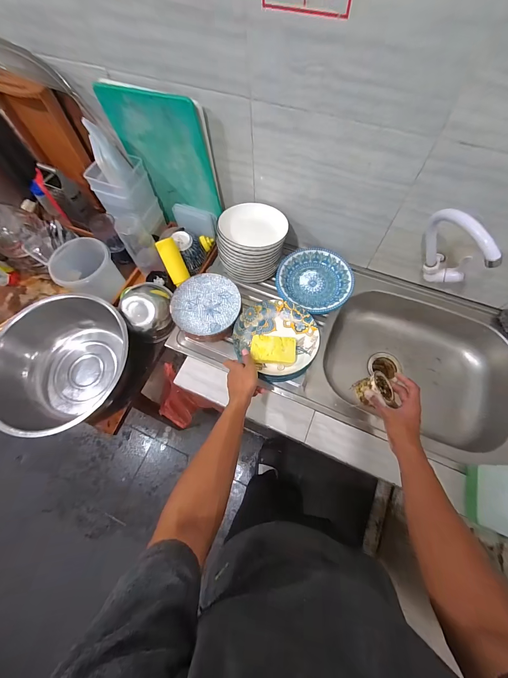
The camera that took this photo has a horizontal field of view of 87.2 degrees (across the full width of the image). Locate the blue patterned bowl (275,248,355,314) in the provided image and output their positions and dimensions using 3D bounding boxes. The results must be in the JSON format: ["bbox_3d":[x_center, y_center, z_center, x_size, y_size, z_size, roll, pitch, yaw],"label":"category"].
[{"bbox_3d":[0.183,-0.178,0.819,0.219,0.040,0.221,-1,67,2],"label":"blue patterned bowl"}]

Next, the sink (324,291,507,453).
[{"bbox_3d":[0.490,0.064,0.835,0.489,0.145,0.372,22,70,11],"label":"sink"}]

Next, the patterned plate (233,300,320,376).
[{"bbox_3d":[0.060,-0.004,0.716,0.218,0.032,0.204,-1,67,2],"label":"patterned plate"}]

